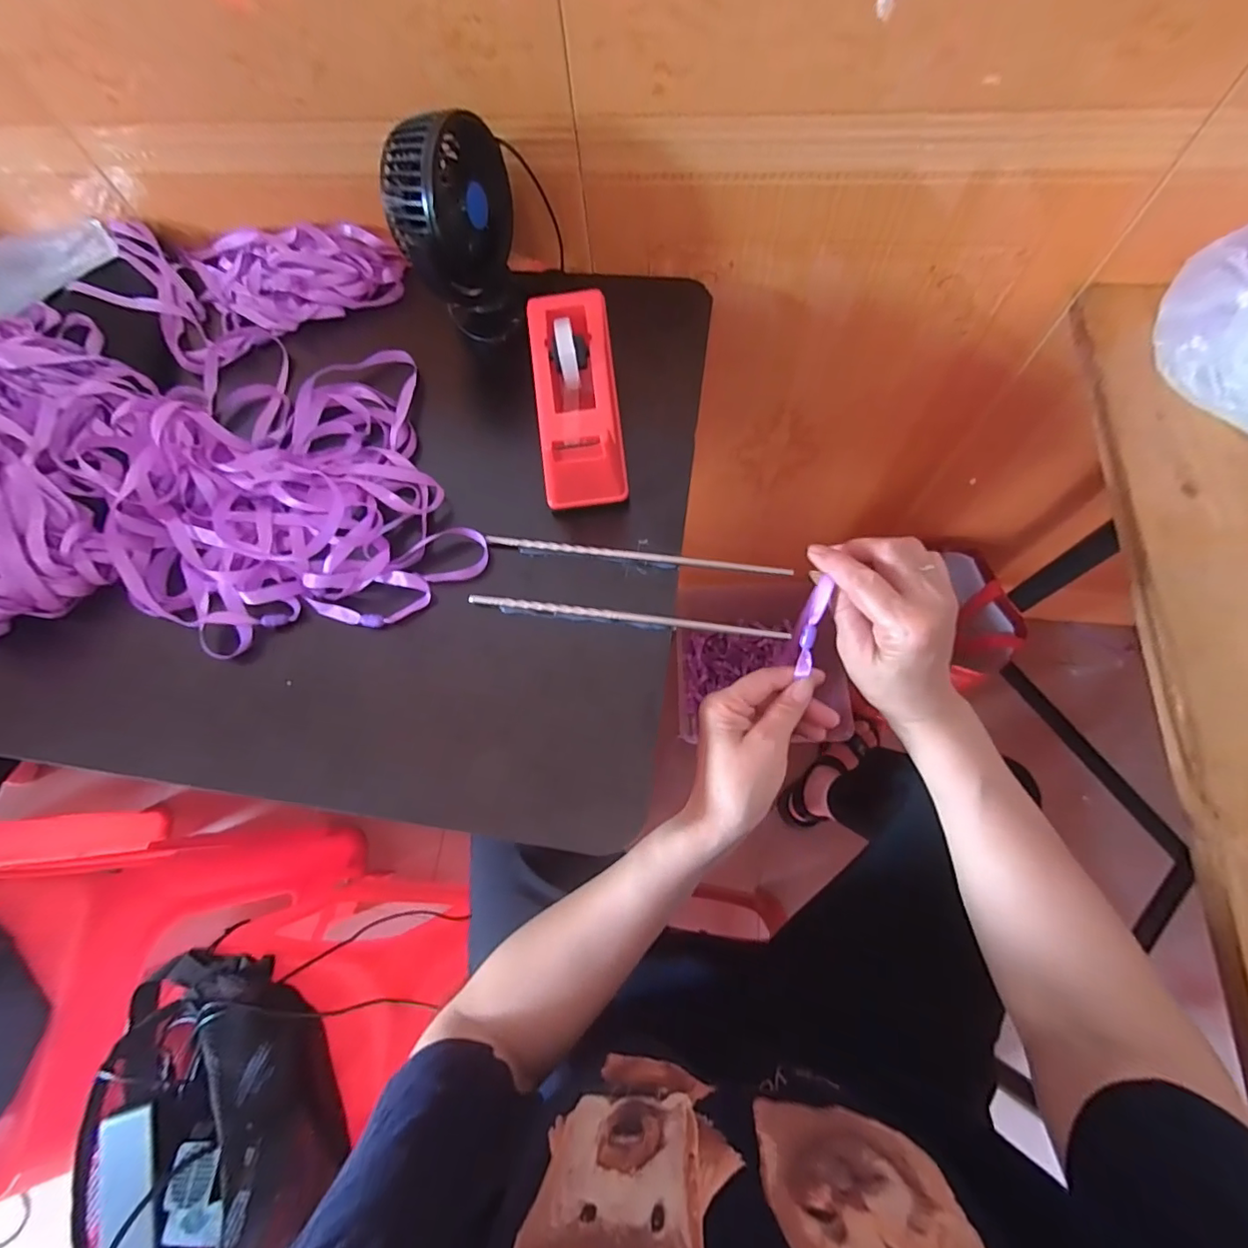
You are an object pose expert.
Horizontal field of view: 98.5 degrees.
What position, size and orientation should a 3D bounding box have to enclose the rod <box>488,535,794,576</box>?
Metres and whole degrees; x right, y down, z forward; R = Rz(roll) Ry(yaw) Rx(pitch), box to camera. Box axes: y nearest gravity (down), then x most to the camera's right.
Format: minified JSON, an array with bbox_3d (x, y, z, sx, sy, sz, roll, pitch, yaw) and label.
[{"bbox_3d":[0.008,-0.050,0.394,0.215,0.007,0.007,8,68,4],"label":"rod"}]

